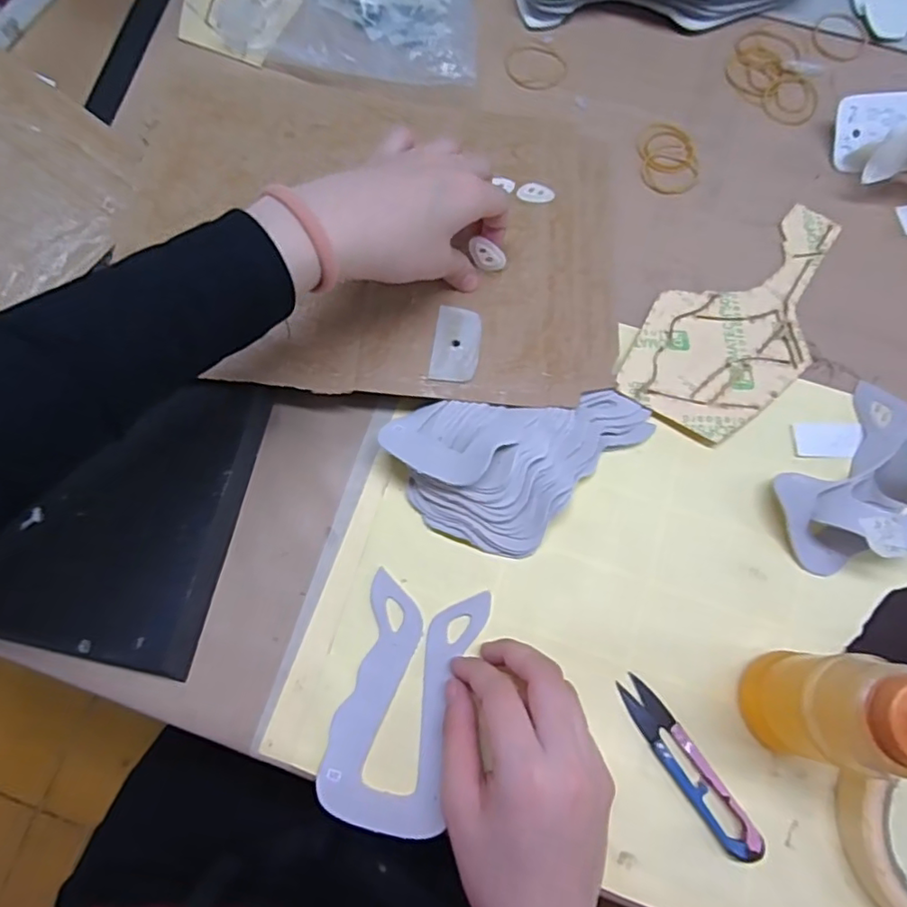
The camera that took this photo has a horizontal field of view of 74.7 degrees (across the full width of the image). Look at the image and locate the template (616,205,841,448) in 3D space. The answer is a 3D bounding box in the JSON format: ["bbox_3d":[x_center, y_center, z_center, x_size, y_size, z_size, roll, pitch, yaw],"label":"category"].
[{"bbox_3d":[0.191,-0.095,0.397,0.098,0.004,0.192,30,74,6],"label":"template"}]

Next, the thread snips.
[{"bbox_3d":[0.124,0.165,0.314,0.020,0.011,0.097,-34,76,-9],"label":"thread snips"}]

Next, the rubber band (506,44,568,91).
[{"bbox_3d":[0.063,-0.297,0.459,0.047,0.004,0.044,0,73,0],"label":"rubber band"}]

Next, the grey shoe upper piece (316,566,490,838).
[{"bbox_3d":[-0.027,0.136,0.328,0.066,0.005,0.125,13,71,4],"label":"grey shoe upper piece"}]

